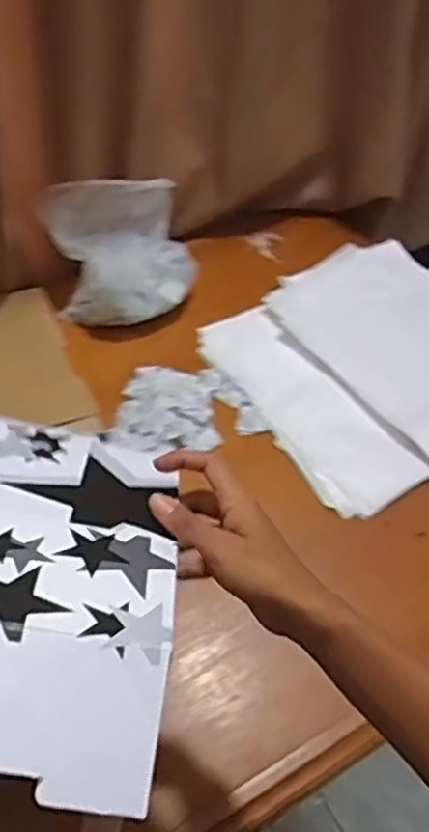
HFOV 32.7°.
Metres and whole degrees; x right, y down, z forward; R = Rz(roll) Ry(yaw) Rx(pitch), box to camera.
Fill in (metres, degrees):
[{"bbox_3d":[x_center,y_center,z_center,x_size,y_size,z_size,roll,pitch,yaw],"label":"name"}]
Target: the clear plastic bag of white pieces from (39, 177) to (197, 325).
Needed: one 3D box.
[{"bbox_3d":[-0.125,-0.233,1.046,0.205,0.165,0.148,-14,54,-16],"label":"clear plastic bag of white pieces"}]

